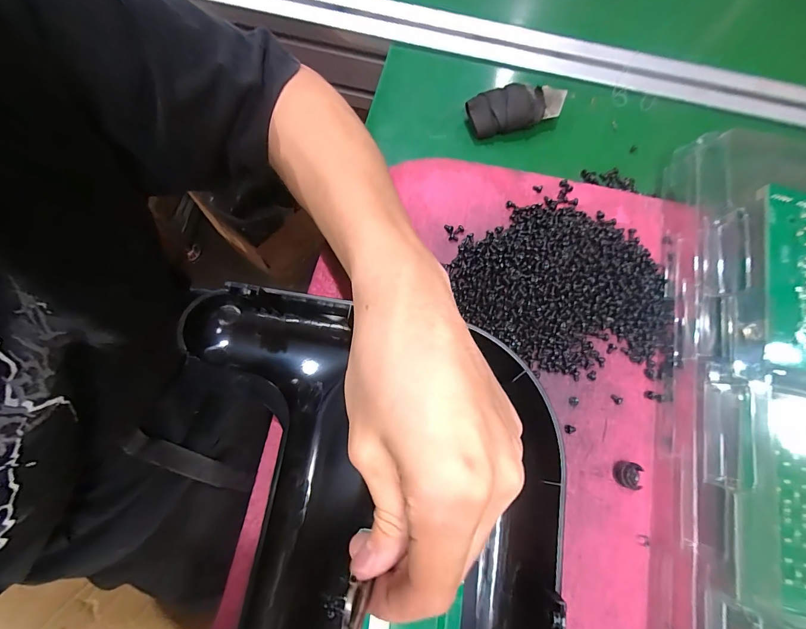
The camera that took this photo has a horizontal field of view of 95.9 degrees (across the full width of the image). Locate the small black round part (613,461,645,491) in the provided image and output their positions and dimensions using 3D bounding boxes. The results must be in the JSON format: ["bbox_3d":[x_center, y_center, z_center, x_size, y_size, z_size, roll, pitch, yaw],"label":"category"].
[{"bbox_3d":[0.131,0.093,0.211,0.013,0.007,0.014,-1,77,4],"label":"small black round part"}]

